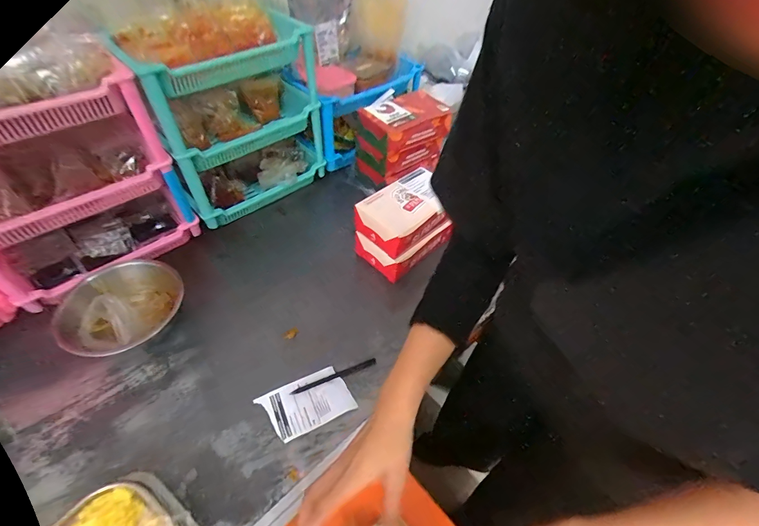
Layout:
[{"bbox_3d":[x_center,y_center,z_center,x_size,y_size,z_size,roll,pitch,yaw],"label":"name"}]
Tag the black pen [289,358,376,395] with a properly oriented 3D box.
[{"bbox_3d":[-0.070,0.176,0.559,0.135,0.009,0.011,-17,53,-16],"label":"black pen"}]

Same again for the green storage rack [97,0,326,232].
[{"bbox_3d":[-0.261,-0.280,0.712,0.326,0.313,0.151,-36,60,-28],"label":"green storage rack"}]

